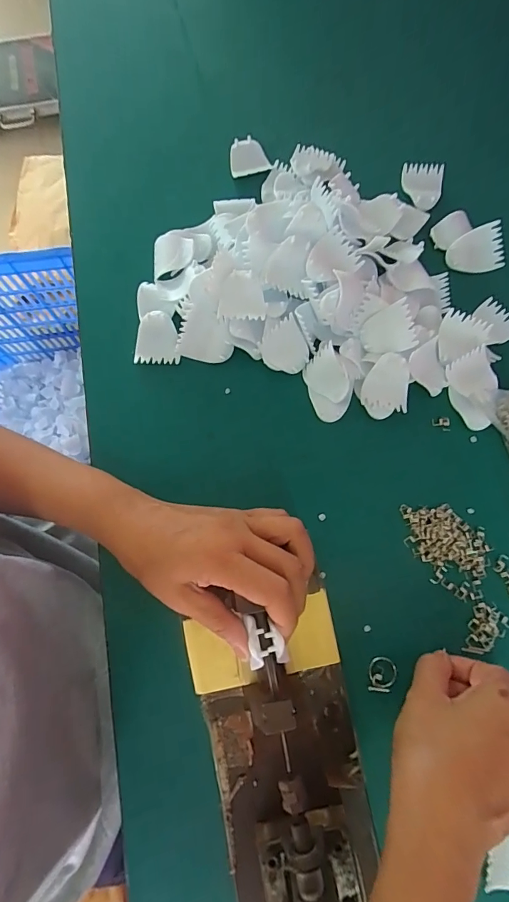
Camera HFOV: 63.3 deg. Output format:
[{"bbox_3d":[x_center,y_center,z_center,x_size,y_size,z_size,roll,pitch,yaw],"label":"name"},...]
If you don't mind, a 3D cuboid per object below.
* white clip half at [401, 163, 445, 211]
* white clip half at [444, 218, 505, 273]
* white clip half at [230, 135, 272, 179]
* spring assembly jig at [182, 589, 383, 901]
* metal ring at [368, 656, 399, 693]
[{"bbox_3d":[0.167,-0.264,0.414,0.040,0.010,0.049,10,76,3],"label":"white clip half"},{"bbox_3d":[0.206,-0.186,0.387,0.049,0.006,0.041,-12,103,12],"label":"white clip half"},{"bbox_3d":[-0.007,-0.297,0.416,0.039,0.009,0.040,-9,77,-2],"label":"white clip half"},{"bbox_3d":[0.024,0.222,0.266,0.107,0.061,0.226,-12,76,-2],"label":"spring assembly jig"},{"bbox_3d":[0.096,0.166,0.307,0.022,0.004,0.024,0,76,1],"label":"metal ring"}]

